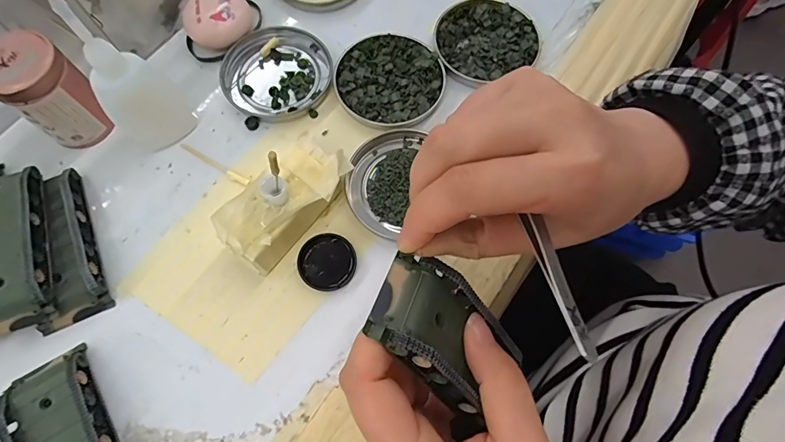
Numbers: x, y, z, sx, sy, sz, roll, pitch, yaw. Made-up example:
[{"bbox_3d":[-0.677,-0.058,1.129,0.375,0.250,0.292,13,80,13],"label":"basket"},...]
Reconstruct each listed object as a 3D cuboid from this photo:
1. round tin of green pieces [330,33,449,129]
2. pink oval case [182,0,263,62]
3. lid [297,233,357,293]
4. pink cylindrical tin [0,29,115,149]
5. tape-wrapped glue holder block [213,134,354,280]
[{"bbox_3d":[-0.003,-0.102,0.318,0.076,0.010,0.077,1,71,-2],"label":"round tin of green pieces"},{"bbox_3d":[-0.128,-0.149,0.326,0.057,0.022,0.045,-19,72,-8],"label":"pink oval case"},{"bbox_3d":[-0.041,0.026,0.274,0.035,0.007,0.035,1,71,-2],"label":"lid"},{"bbox_3d":[-0.217,-0.080,0.279,0.040,0.066,0.044,38,74,11],"label":"pink cylindrical tin"},{"bbox_3d":[-0.065,-0.010,0.268,0.046,0.043,0.083,36,73,10],"label":"tape-wrapped glue holder block"}]

